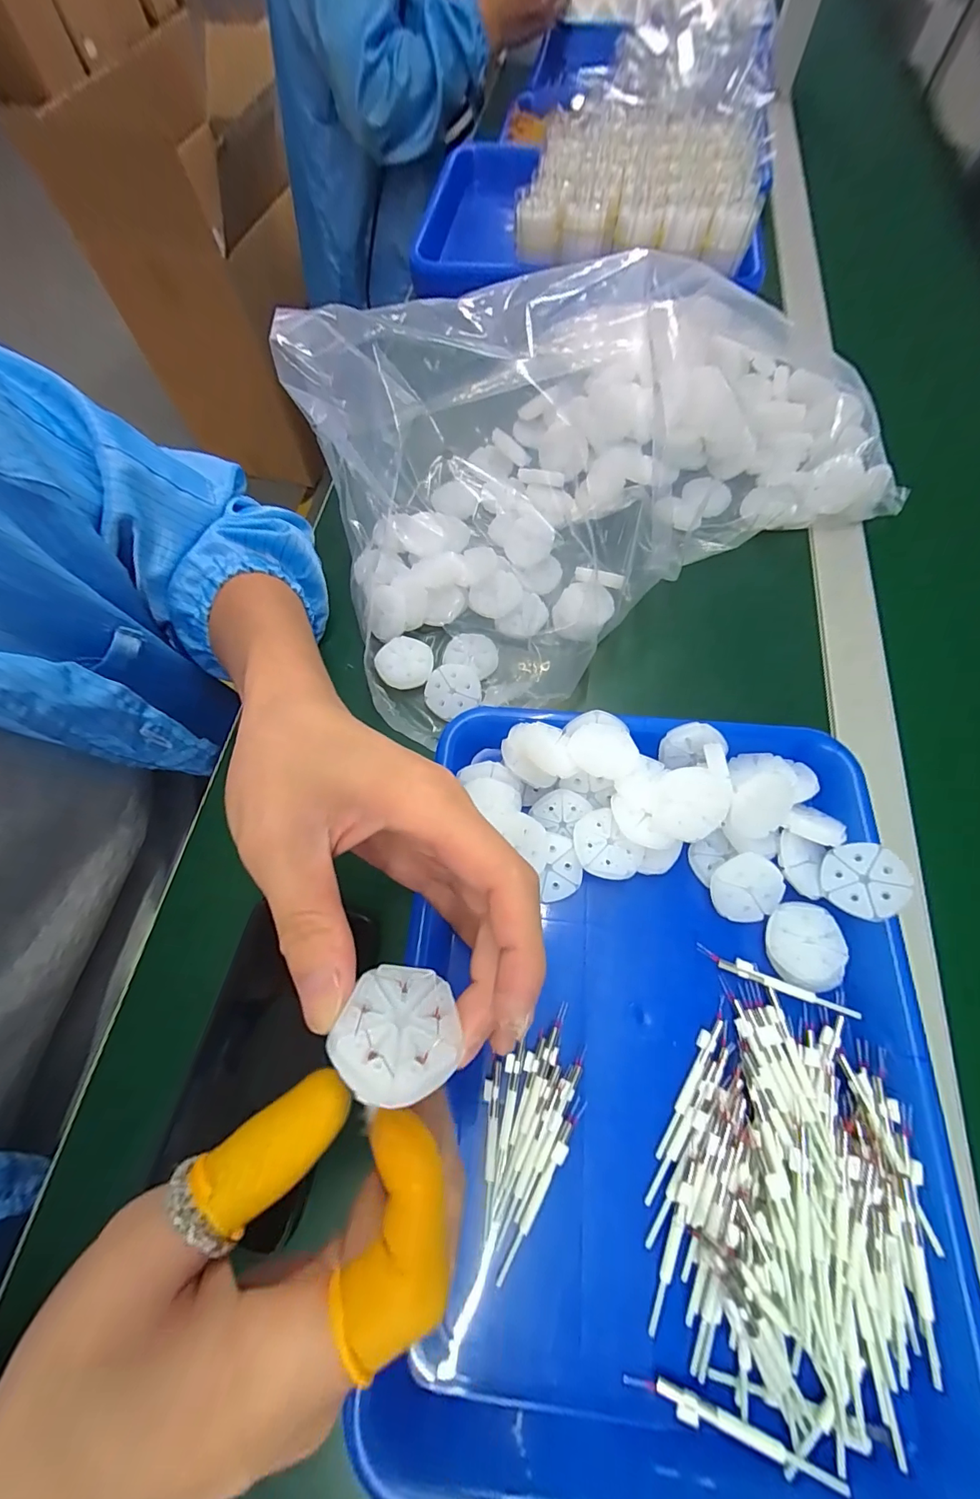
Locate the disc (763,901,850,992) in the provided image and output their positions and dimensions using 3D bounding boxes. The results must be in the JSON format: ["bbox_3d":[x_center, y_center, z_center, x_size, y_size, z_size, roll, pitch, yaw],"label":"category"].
[{"bbox_3d":[0.167,0.104,0.254,0.035,0.010,0.042,-9,67,-3],"label":"disc"}]

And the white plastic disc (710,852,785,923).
[{"bbox_3d":[0.141,0.076,0.263,0.036,0.004,0.037,1,99,5],"label":"white plastic disc"}]

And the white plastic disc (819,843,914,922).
[{"bbox_3d":[0.196,0.069,0.251,0.037,0.006,0.037,3,76,40],"label":"white plastic disc"}]

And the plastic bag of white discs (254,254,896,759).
[{"bbox_3d":[0.072,-0.212,0.325,0.396,0.152,0.252,-32,70,-12],"label":"plastic bag of white discs"}]

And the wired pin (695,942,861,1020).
[{"bbox_3d":[0.151,0.122,0.254,0.079,0.008,0.008,19,69,9],"label":"wired pin"}]

